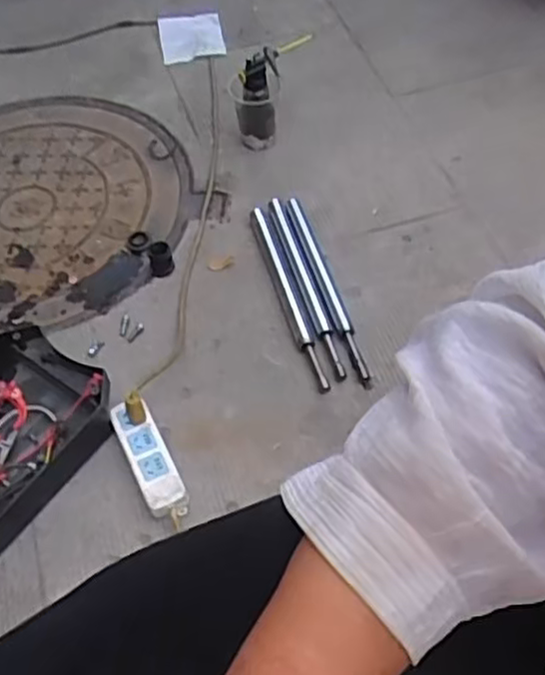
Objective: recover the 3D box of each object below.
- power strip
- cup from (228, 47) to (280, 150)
[{"bbox_3d":[-0.167,0.167,0.965,0.052,0.043,0.172,-25,59,-12],"label":"power strip"},{"bbox_3d":[-0.030,-0.429,1.283,0.079,0.167,0.080,9,58,10],"label":"cup"}]

